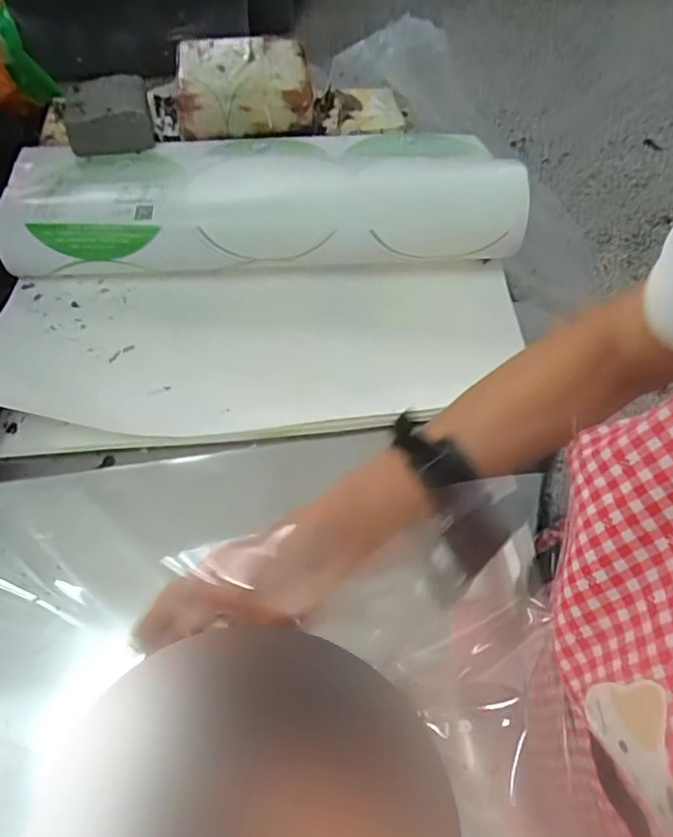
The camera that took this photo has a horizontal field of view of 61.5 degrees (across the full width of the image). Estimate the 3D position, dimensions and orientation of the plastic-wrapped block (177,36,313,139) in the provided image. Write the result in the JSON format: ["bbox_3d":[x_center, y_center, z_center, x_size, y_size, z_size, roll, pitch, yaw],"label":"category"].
[{"bbox_3d":[-0.102,-0.375,0.636,0.144,0.050,0.118,-2,60,-4],"label":"plastic-wrapped block"}]

